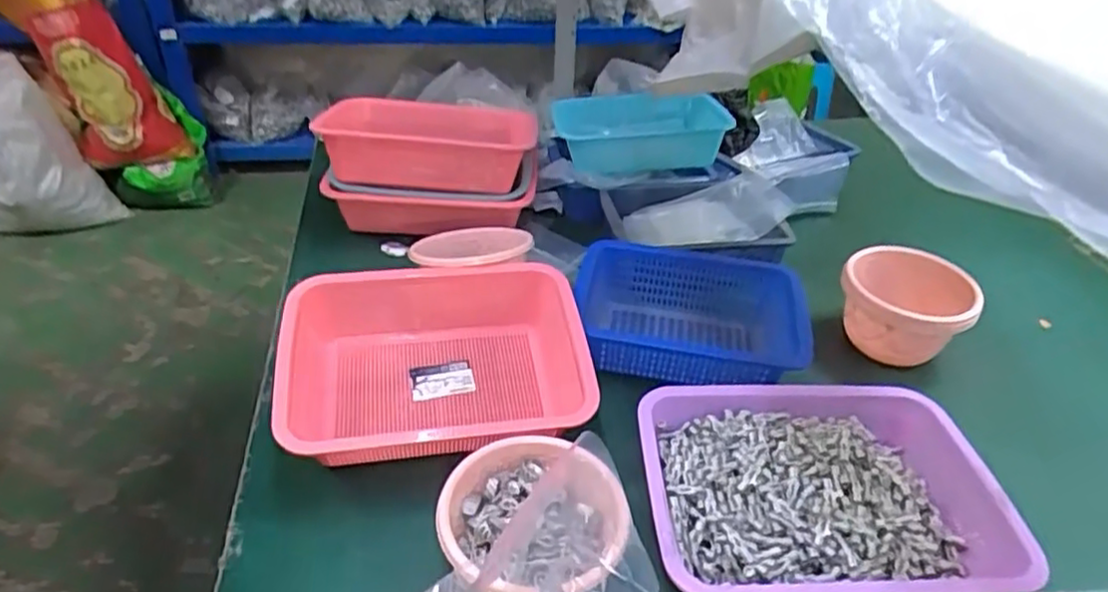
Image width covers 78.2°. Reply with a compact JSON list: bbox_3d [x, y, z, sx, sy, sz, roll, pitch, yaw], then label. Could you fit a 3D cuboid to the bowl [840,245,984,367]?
[{"bbox_3d":[0.425,0.014,0.835,0.144,0.109,0.113,19,40,21],"label":"bowl"}]

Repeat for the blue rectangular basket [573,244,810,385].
[{"bbox_3d":[0.156,0.037,0.813,0.282,0.102,0.191,7,37,6],"label":"blue rectangular basket"}]

